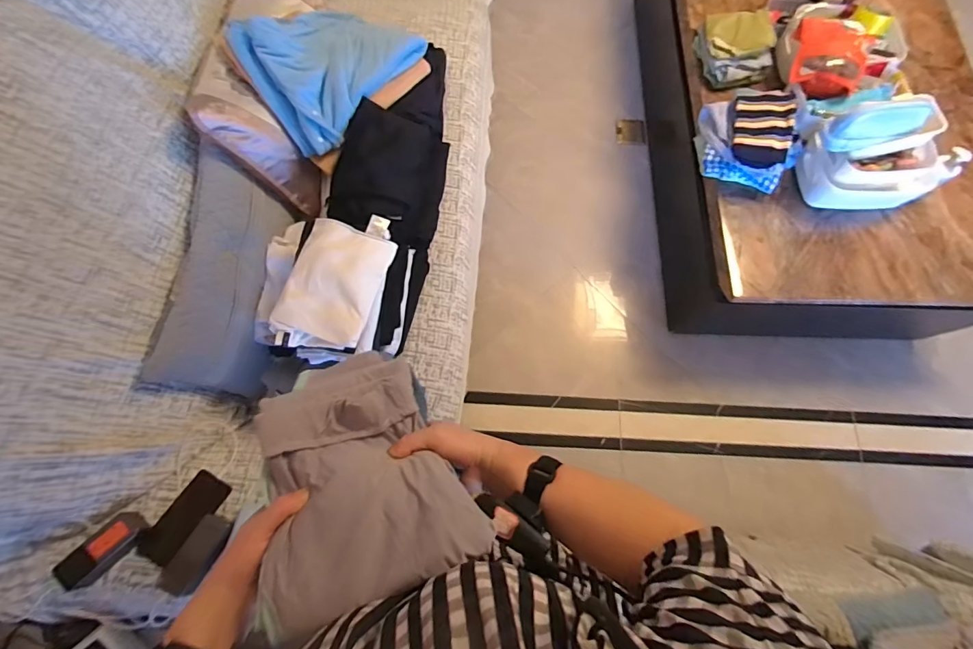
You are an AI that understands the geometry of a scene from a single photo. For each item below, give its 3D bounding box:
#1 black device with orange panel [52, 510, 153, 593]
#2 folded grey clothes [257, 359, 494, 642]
[{"bbox_3d":[-0.680,0.398,0.778,0.134,0.020,0.062,-46,119,-31],"label":"black device with orange panel"},{"bbox_3d":[-0.143,0.141,0.458,0.209,0.058,0.273,-23,56,-5],"label":"folded grey clothes"}]

